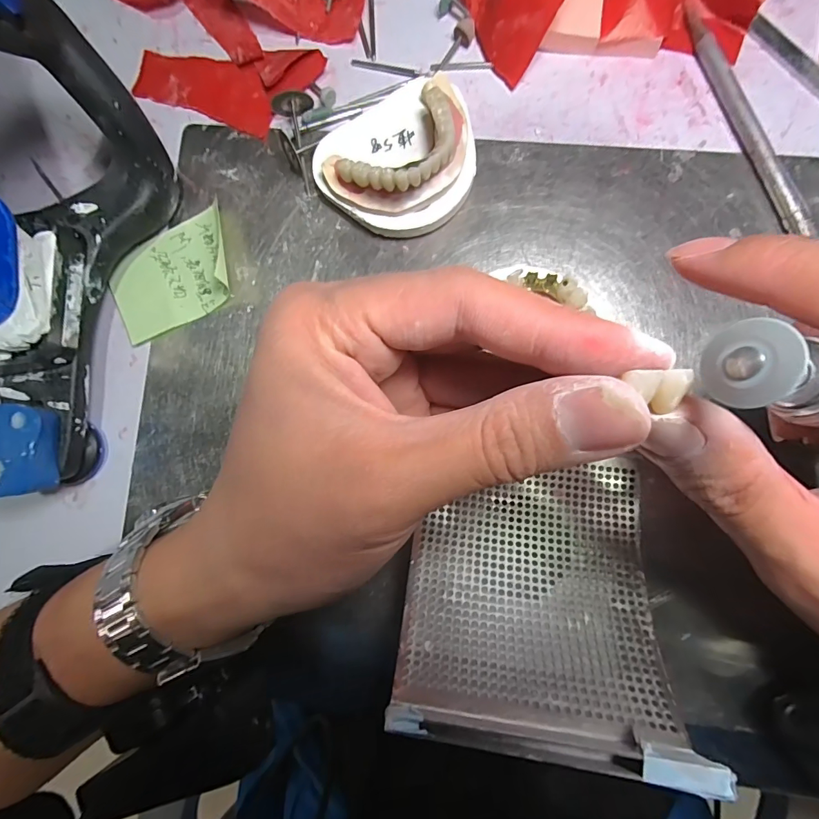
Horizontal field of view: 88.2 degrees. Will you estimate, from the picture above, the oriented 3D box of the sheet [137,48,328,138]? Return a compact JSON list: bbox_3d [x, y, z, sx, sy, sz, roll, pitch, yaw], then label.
[{"bbox_3d":[-0.109,-0.174,0.227,0.080,0.004,0.033,22,87,6],"label":"sheet"}]

